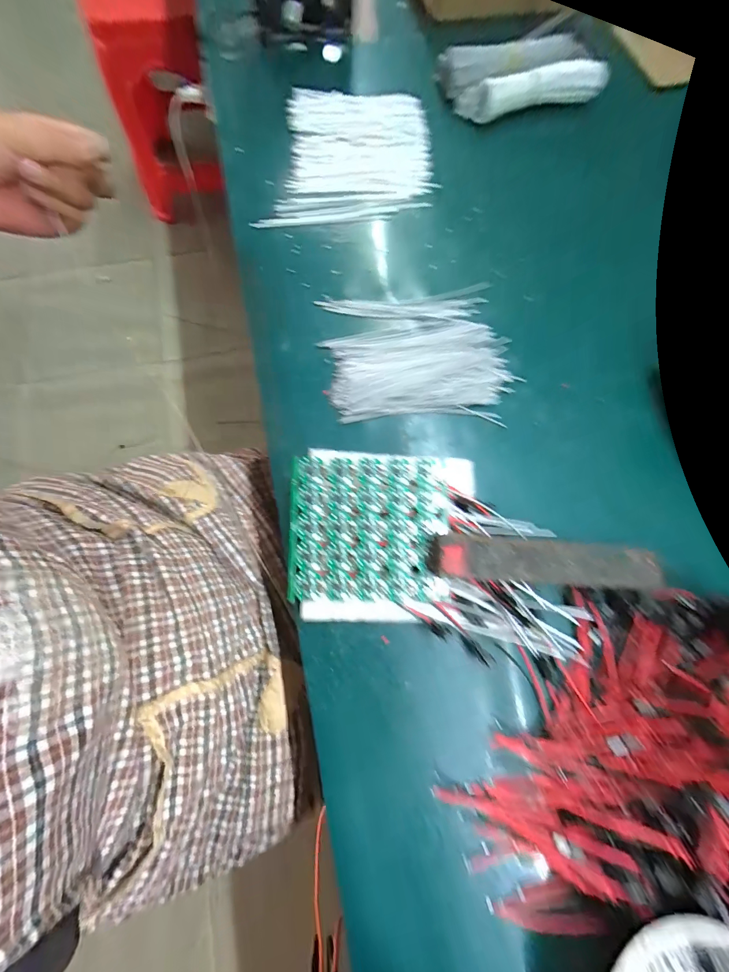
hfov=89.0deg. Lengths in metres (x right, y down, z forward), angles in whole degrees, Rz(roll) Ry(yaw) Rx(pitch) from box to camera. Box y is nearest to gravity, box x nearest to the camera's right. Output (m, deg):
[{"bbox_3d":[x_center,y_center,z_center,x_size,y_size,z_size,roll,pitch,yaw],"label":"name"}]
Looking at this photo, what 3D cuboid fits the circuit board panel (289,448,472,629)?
[{"bbox_3d":[0.015,0.040,0.290,0.140,0.019,0.127,1,83,-2],"label":"circuit board panel"}]

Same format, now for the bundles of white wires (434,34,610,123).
[{"bbox_3d":[0.190,-0.485,0.437,0.196,0.040,0.073,-8,73,-4],"label":"bundles of white wires"}]

